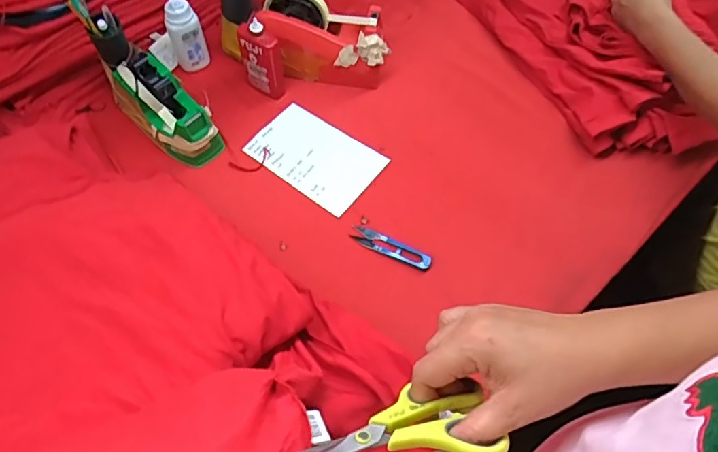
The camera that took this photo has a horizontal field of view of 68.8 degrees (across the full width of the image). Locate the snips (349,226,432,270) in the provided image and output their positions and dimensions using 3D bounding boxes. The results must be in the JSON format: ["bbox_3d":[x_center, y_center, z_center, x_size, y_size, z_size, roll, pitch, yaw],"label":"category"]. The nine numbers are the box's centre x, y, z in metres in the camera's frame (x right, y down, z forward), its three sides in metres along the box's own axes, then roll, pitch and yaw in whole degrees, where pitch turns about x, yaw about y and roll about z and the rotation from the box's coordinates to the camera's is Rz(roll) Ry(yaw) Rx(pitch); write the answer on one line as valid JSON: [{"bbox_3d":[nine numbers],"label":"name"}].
[{"bbox_3d":[0.038,0.026,0.629,0.100,0.004,0.023,23,61,13],"label":"snips"}]

